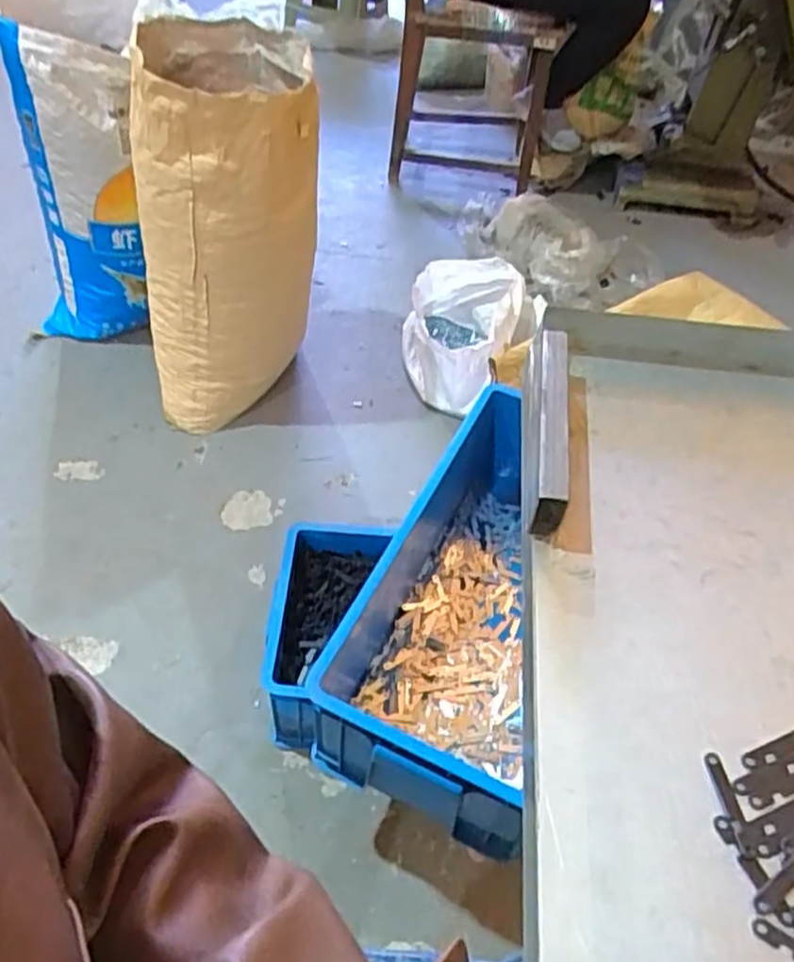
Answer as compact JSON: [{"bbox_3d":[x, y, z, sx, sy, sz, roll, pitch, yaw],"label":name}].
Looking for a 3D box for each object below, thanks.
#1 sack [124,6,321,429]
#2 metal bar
[{"bbox_3d":[-0.328,-0.484,1.507,0.335,0.696,0.374,-1,49,-5],"label":"sack"},{"bbox_3d":[0.108,-0.038,0.529,0.020,0.045,0.170,8,49,3],"label":"metal bar"}]

